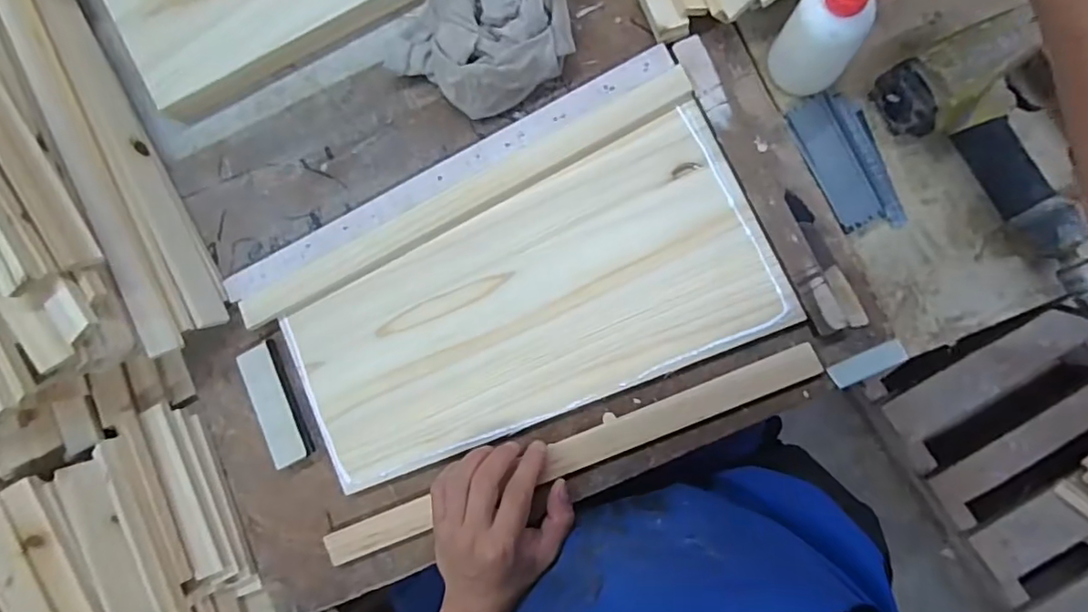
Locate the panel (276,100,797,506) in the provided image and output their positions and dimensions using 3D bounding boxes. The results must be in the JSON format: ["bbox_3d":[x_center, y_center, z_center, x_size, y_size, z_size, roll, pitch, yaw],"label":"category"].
[{"bbox_3d":[-0.015,0.002,0.493,0.419,0.008,0.197,-24,85,3],"label":"panel"}]

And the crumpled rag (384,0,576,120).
[{"bbox_3d":[-0.060,-0.252,0.510,0.166,0.064,0.139,32,89,5],"label":"crumpled rag"}]

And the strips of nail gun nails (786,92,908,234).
[{"bbox_3d":[0.267,-0.126,0.487,0.064,0.009,0.127,-20,85,3],"label":"strips of nail gun nails"}]

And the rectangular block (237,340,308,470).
[{"bbox_3d":[-0.246,0.091,0.507,0.030,0.011,0.109,-23,85,3],"label":"rectangular block"}]

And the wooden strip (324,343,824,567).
[{"bbox_3d":[0.020,0.131,0.480,0.447,0.014,0.029,-23,85,3],"label":"wooden strip"}]

